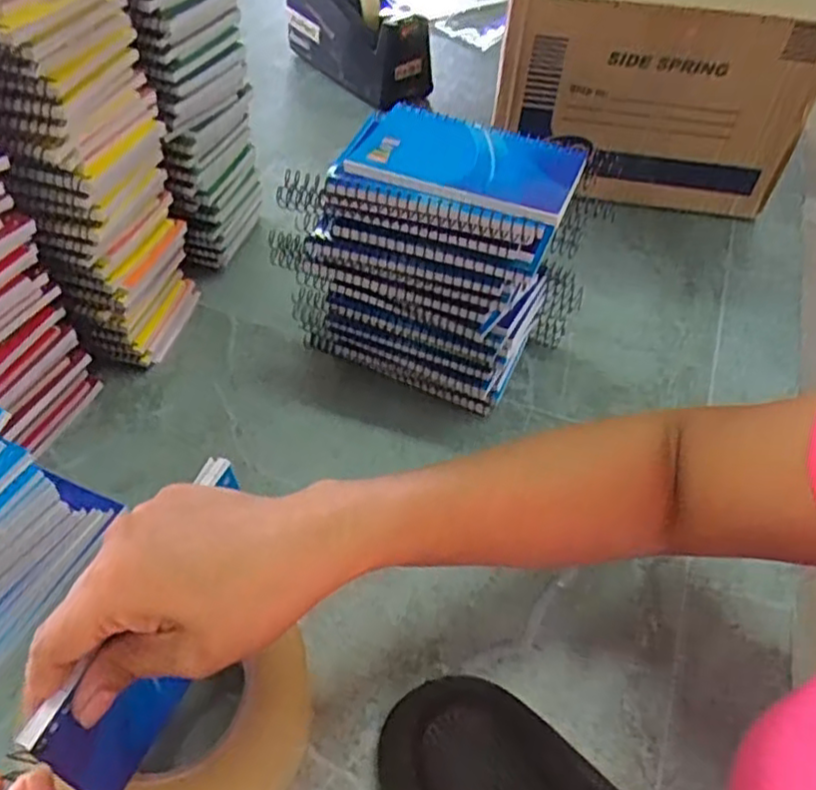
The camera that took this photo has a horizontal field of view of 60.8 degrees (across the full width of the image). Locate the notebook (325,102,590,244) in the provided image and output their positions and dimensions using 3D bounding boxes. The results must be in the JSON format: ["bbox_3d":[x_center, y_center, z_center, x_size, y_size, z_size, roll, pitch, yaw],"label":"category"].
[{"bbox_3d":[0.029,-0.135,0.412,0.138,0.019,0.083,18,49,12],"label":"notebook"}]

